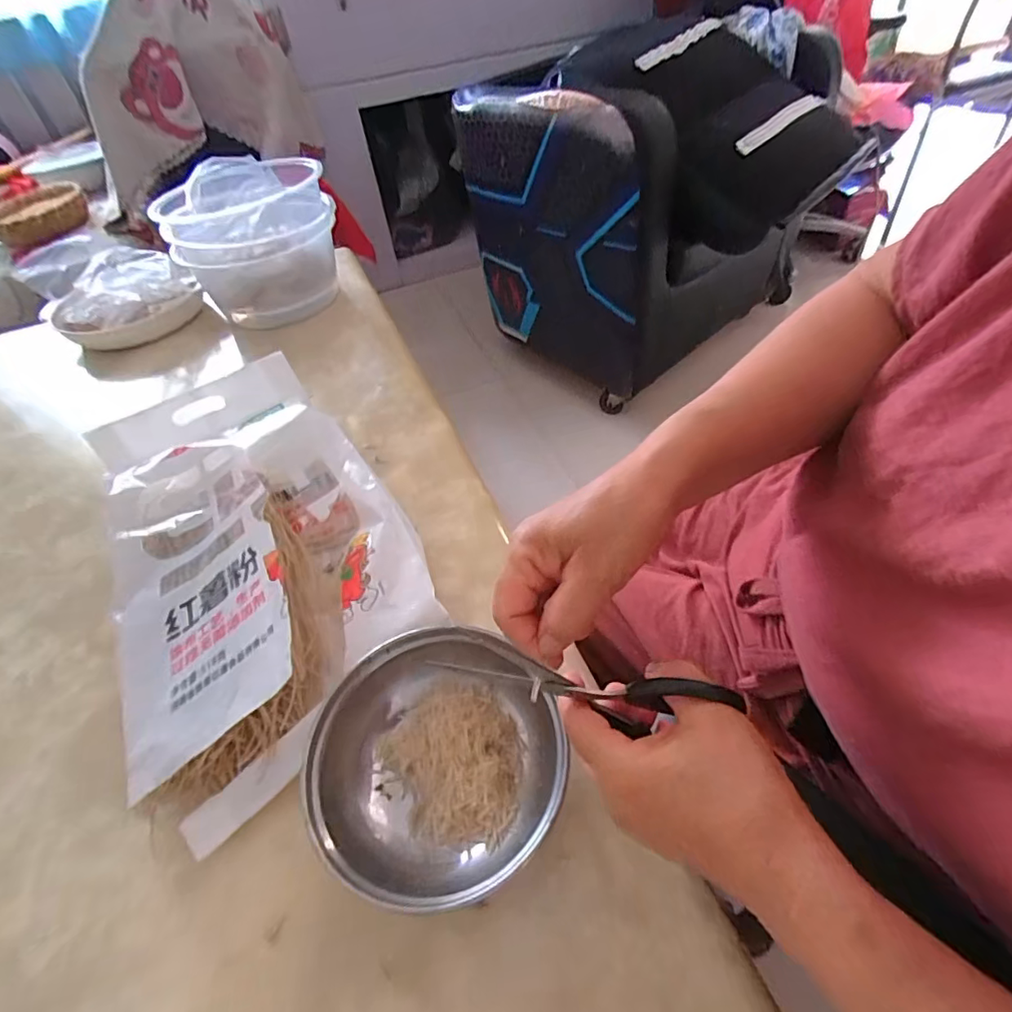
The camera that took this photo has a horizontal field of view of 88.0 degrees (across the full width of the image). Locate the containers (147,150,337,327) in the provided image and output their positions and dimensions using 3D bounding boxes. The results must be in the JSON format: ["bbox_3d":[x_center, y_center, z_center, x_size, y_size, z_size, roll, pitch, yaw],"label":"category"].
[{"bbox_3d":[-0.342,-0.369,0.740,0.210,0.186,0.163,-25,50,-15],"label":"containers"}]

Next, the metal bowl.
[{"bbox_3d":[-0.039,0.158,0.327,0.147,0.058,0.146,-3,49,4],"label":"metal bowl"}]

